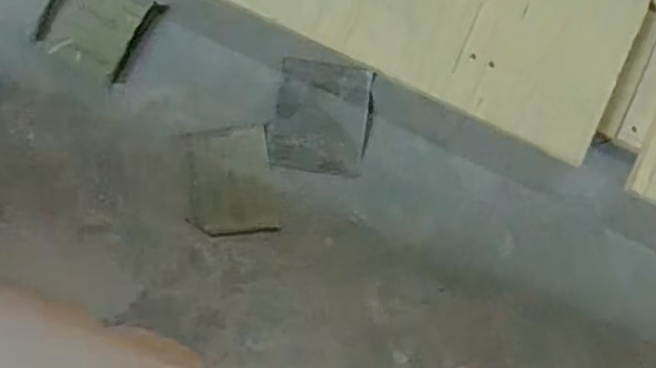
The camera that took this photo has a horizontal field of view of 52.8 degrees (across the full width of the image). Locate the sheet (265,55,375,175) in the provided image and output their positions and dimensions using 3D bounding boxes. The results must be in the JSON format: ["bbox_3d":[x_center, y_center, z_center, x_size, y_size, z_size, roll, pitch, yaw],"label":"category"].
[{"bbox_3d":[-0.010,-0.083,0.816,0.116,0.008,0.132,8,86,-2],"label":"sheet"}]

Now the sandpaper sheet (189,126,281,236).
[{"bbox_3d":[-0.117,-0.005,0.811,0.099,0.006,0.126,-6,86,-3],"label":"sandpaper sheet"}]

